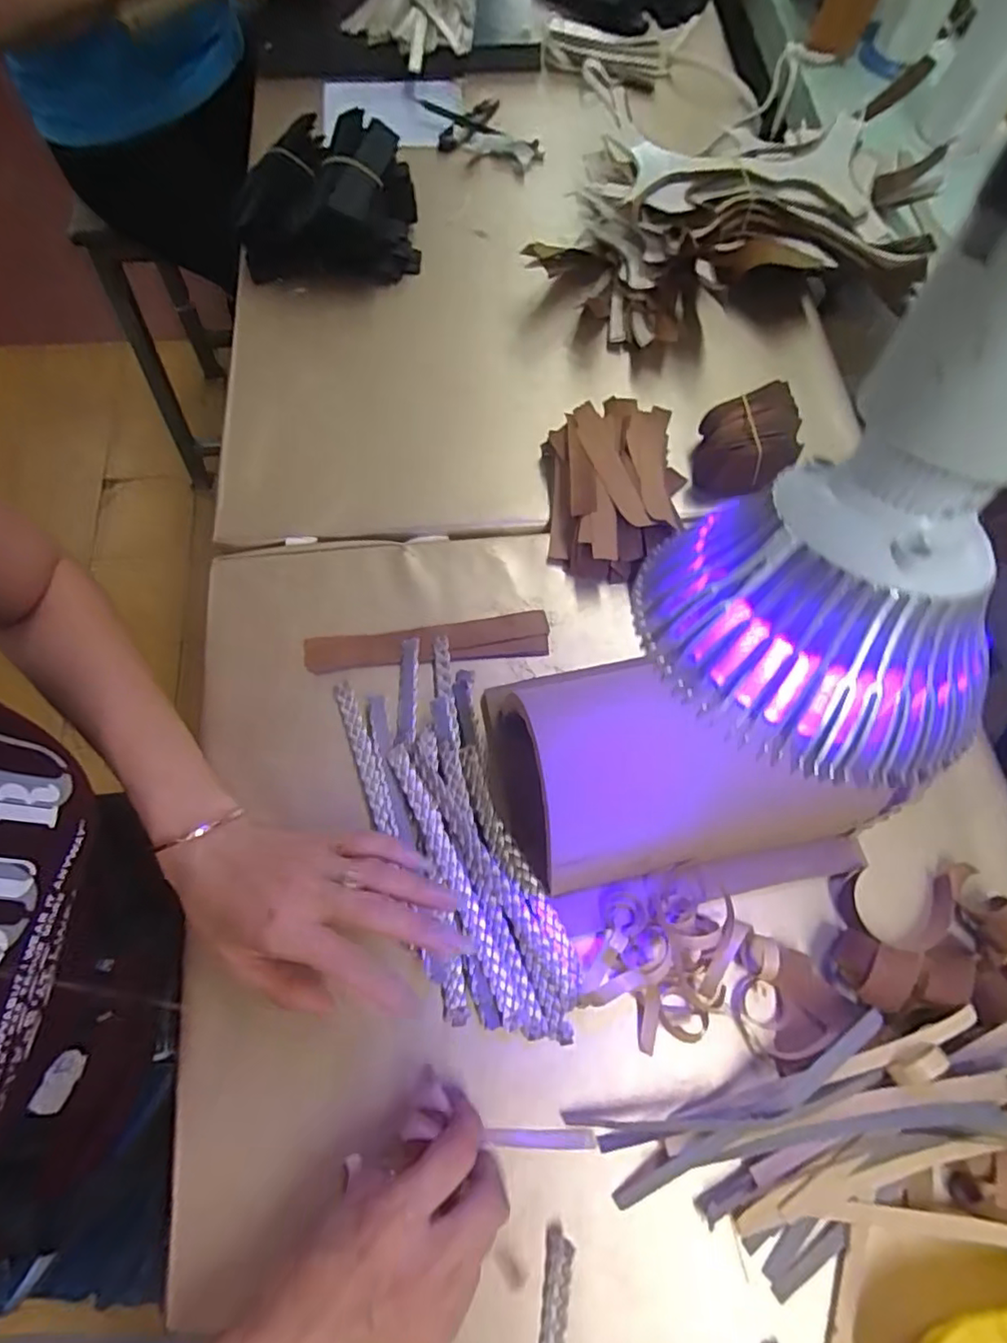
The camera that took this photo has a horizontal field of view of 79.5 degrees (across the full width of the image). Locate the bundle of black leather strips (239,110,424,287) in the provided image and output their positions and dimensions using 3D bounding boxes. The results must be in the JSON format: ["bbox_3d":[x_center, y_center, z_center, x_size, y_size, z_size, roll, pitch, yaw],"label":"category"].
[{"bbox_3d":[-0.158,-0.418,0.542,0.154,0.071,0.130,-2,70,-3],"label":"bundle of black leather strips"}]

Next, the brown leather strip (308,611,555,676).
[{"bbox_3d":[-0.052,-0.018,0.419,0.167,0.007,0.031,-7,70,-4],"label":"brown leather strip"}]

